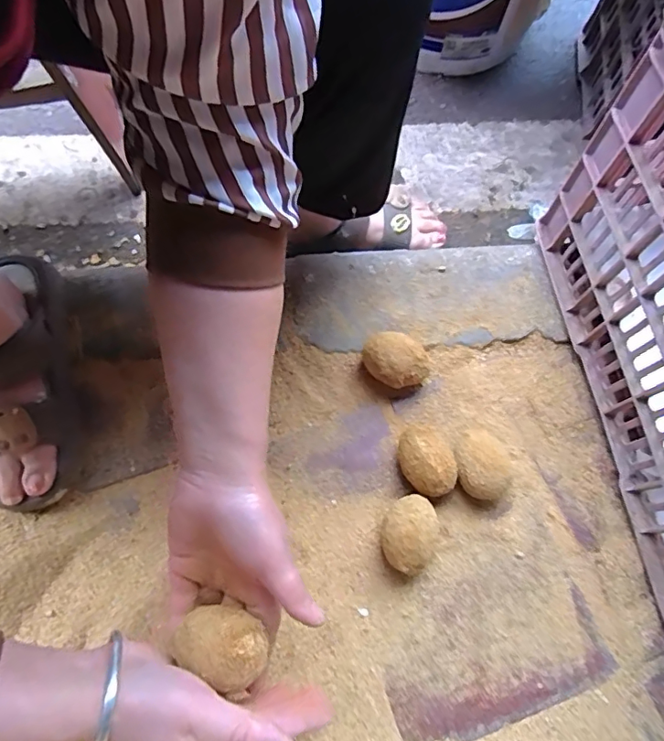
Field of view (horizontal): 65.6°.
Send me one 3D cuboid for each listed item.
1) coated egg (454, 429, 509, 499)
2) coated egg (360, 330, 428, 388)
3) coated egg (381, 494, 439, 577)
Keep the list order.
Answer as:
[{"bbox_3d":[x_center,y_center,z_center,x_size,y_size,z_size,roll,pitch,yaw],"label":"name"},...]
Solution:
[{"bbox_3d":[0.133,0.086,0.466,0.046,0.047,0.064,-15,71,-5],"label":"coated egg"},{"bbox_3d":[0.060,-0.009,0.502,0.062,0.044,0.048,38,75,13],"label":"coated egg"},{"bbox_3d":[0.067,0.141,0.449,0.047,0.046,0.064,19,76,5],"label":"coated egg"}]

